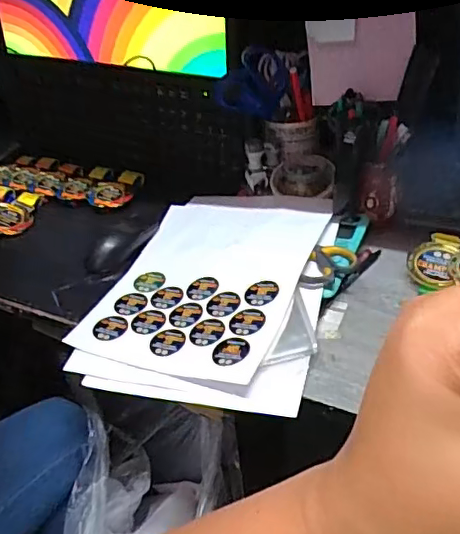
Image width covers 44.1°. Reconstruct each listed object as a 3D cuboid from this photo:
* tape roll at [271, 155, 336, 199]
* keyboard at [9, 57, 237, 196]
[{"bbox_3d":[0.095,-0.121,0.750,0.080,0.034,0.080,-5,37,4],"label":"tape roll"},{"bbox_3d":[-0.181,-0.218,0.861,0.417,0.146,0.025,16,23,24],"label":"keyboard"}]

